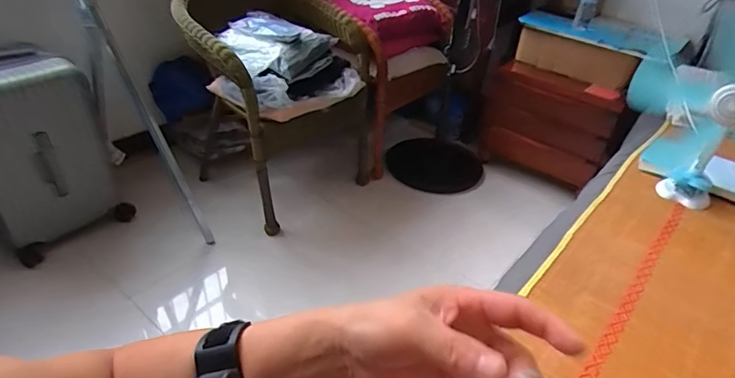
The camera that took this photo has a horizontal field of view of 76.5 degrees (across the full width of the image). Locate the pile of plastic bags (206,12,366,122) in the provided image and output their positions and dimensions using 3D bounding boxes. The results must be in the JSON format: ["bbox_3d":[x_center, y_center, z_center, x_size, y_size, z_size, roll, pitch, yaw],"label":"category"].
[{"bbox_3d":[-0.262,-0.388,1.472,0.313,0.245,0.348,32,44,33],"label":"pile of plastic bags"}]

